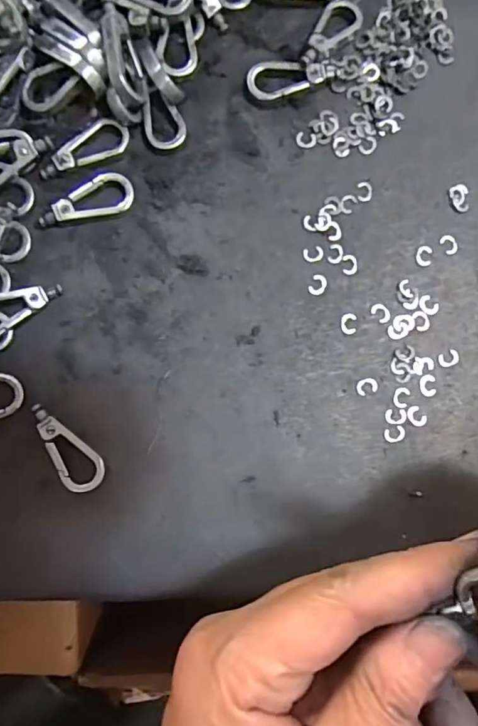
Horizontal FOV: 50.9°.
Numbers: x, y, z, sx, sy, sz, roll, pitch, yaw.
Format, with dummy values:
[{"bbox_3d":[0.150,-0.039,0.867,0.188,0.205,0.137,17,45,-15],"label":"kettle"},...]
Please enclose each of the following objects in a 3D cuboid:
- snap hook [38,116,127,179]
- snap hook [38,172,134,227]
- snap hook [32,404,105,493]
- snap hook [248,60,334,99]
[{"bbox_3d":[-0.060,-0.083,0.194,0.037,0.004,0.013,-32,86,-5],"label":"snap hook"},{"bbox_3d":[-0.060,-0.064,0.195,0.037,0.006,0.016,-17,85,-3],"label":"snap hook"},{"bbox_3d":[-0.063,0.031,0.185,0.015,0.004,0.036,-31,86,-5],"label":"snap hook"},{"bbox_3d":[0.022,-0.115,0.202,0.036,0.008,0.015,-23,85,-4],"label":"snap hook"}]

